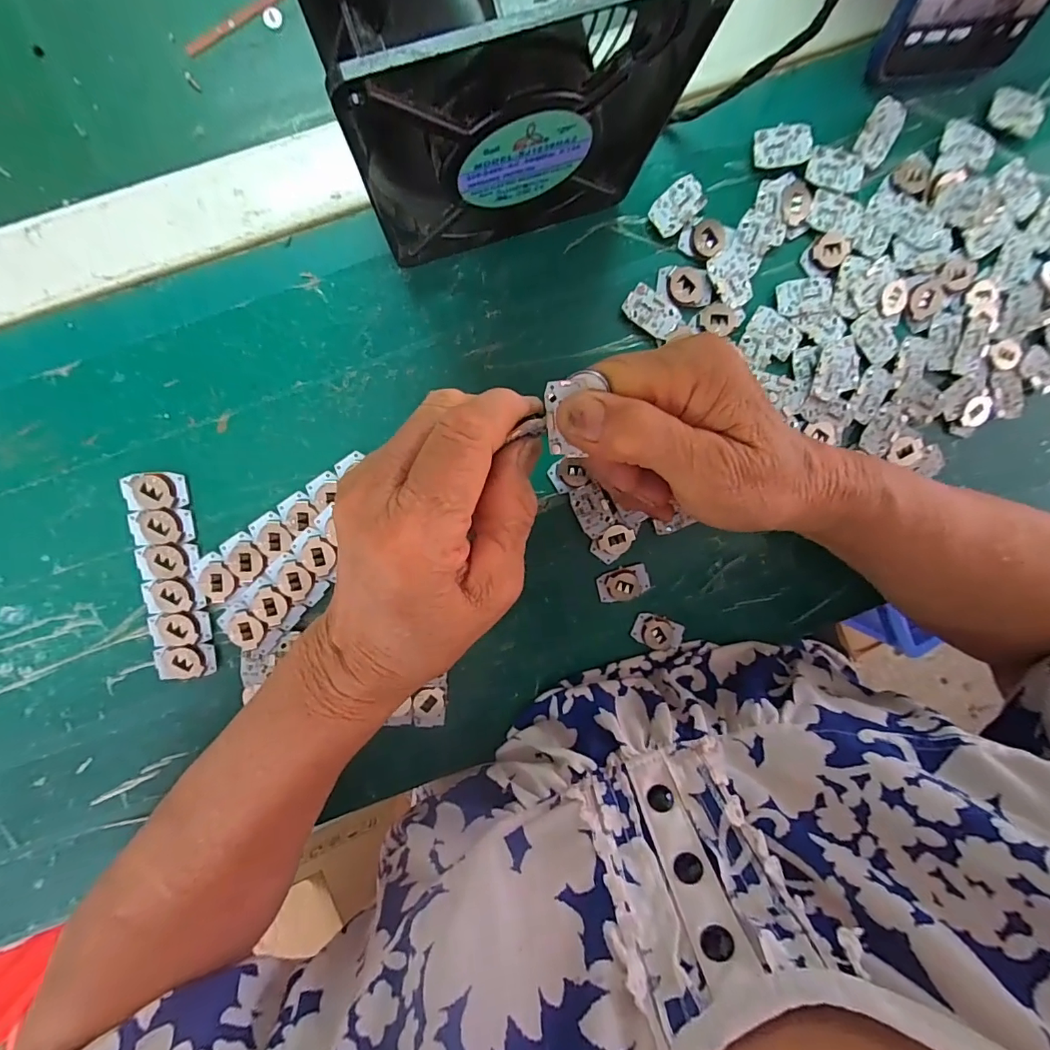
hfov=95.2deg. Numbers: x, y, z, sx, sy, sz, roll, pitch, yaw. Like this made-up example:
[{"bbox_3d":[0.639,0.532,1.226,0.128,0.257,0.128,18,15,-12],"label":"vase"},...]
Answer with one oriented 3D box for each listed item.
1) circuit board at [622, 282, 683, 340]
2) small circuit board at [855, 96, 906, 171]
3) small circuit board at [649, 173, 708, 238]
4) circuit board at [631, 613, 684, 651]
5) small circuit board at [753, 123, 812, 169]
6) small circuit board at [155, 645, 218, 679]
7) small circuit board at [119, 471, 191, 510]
[{"bbox_3d":[0.067,-0.112,0.251,0.030,0.004,0.019,35,94,-8],"label":"circuit board"},{"bbox_3d":[0.182,-0.201,0.245,0.016,0.004,0.031,22,95,-7],"label":"small circuit board"},{"bbox_3d":[0.078,-0.162,0.245,0.029,0.005,0.018,-42,98,2],"label":"small circuit board"},{"bbox_3d":[0.079,0.063,0.280,0.029,0.006,0.018,23,95,-7],"label":"circuit board"},{"bbox_3d":[0.131,-0.193,0.244,0.029,0.004,0.018,-7,98,-3],"label":"small circuit board"},{"bbox_3d":[-0.180,0.072,0.254,0.028,0.006,0.019,-6,98,-3],"label":"small circuit board"},{"bbox_3d":[-0.186,-0.017,0.240,0.028,0.006,0.018,-4,97,-4],"label":"small circuit board"}]

